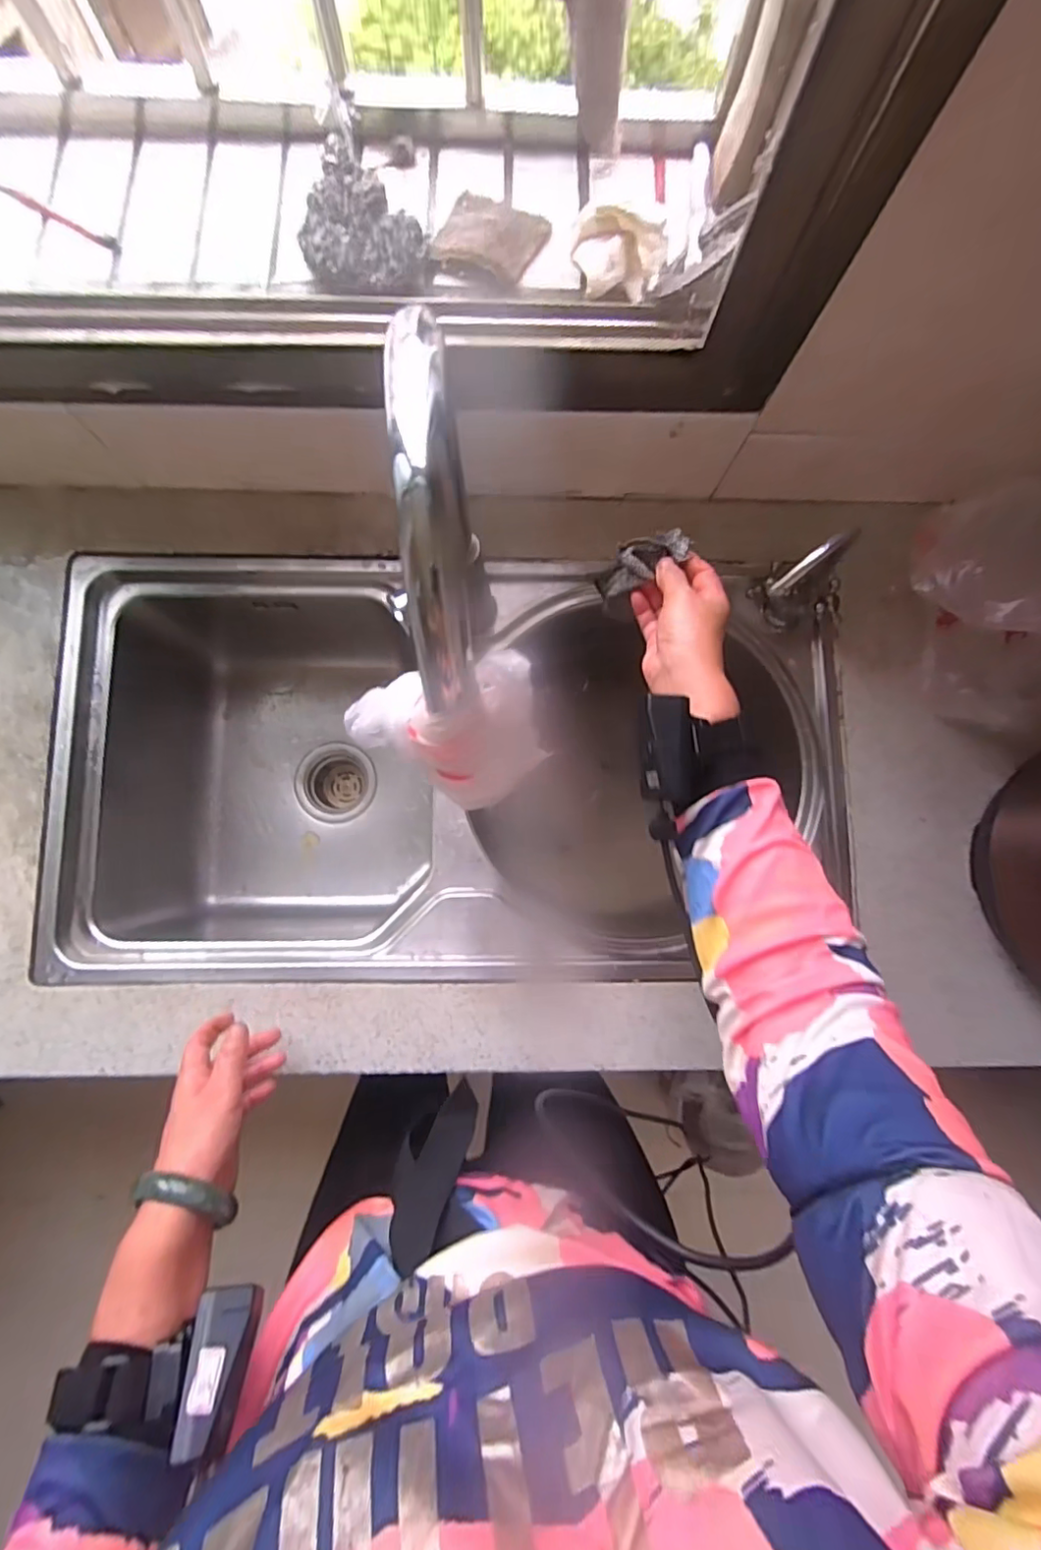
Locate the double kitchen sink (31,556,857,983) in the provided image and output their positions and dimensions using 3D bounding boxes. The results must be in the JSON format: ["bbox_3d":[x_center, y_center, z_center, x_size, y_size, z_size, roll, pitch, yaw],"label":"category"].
[{"bbox_3d":[-0.071,-0.003,0.699,0.795,0.244,0.425,0,83,-1],"label":"double kitchen sink"}]

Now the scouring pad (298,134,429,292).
[{"bbox_3d":[-0.135,-0.471,0.493,0.099,0.044,0.153,-10,83,-2],"label":"scouring pad"}]

